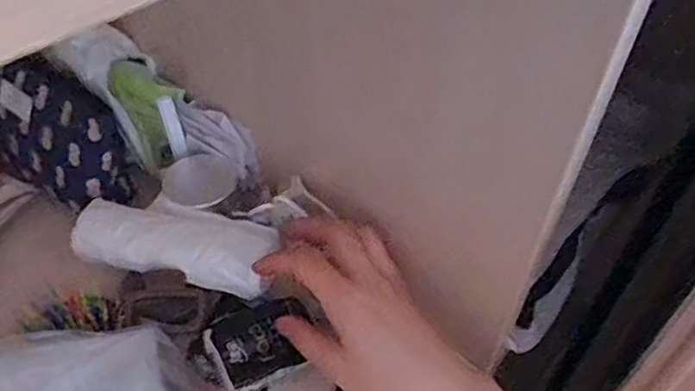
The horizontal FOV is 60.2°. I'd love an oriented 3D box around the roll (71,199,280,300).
[{"bbox_3d":[-0.119,0.035,0.411,0.135,0.031,0.048,11,49,7],"label":"roll"}]

